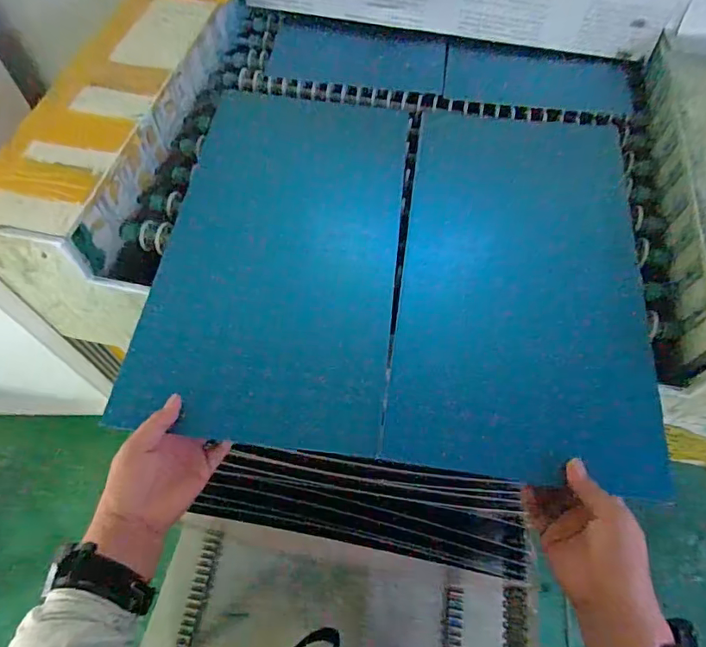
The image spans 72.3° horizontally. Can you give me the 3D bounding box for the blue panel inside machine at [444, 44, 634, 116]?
[{"bbox_3d":[0.301,-0.395,0.787,0.294,0.019,0.119,6,60,3],"label":"blue panel inside machine"}]

